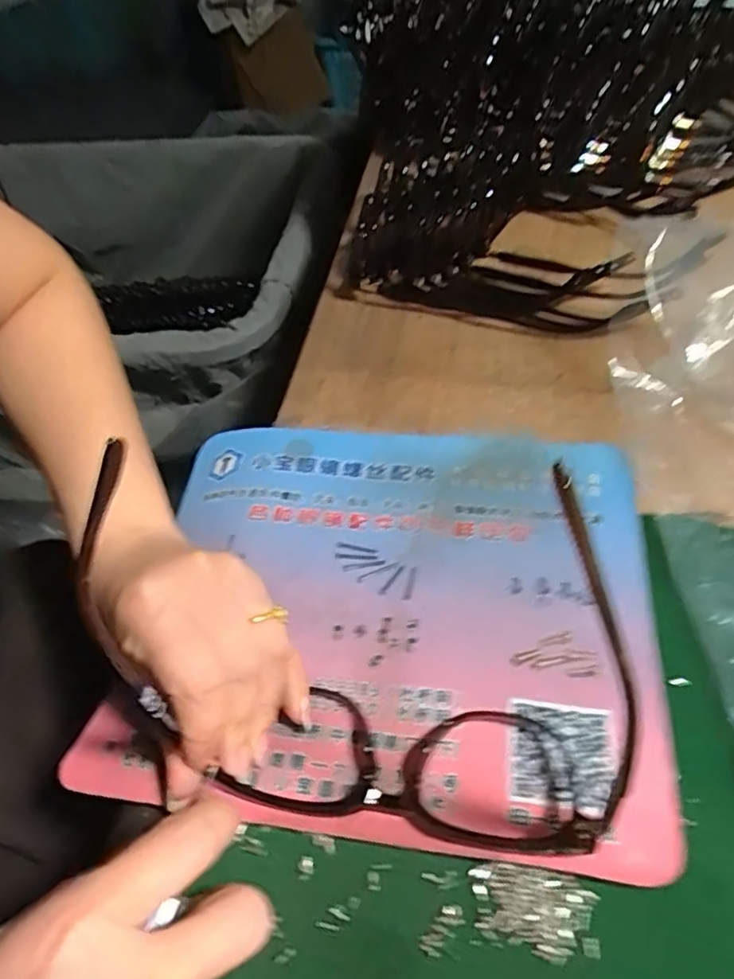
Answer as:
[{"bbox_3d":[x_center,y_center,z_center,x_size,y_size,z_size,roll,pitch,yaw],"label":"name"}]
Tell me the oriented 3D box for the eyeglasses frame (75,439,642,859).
[{"bbox_3d":[-0.001,0.060,0.182,0.145,0.154,0.049,5,52,10],"label":"eyeglasses frame"}]

